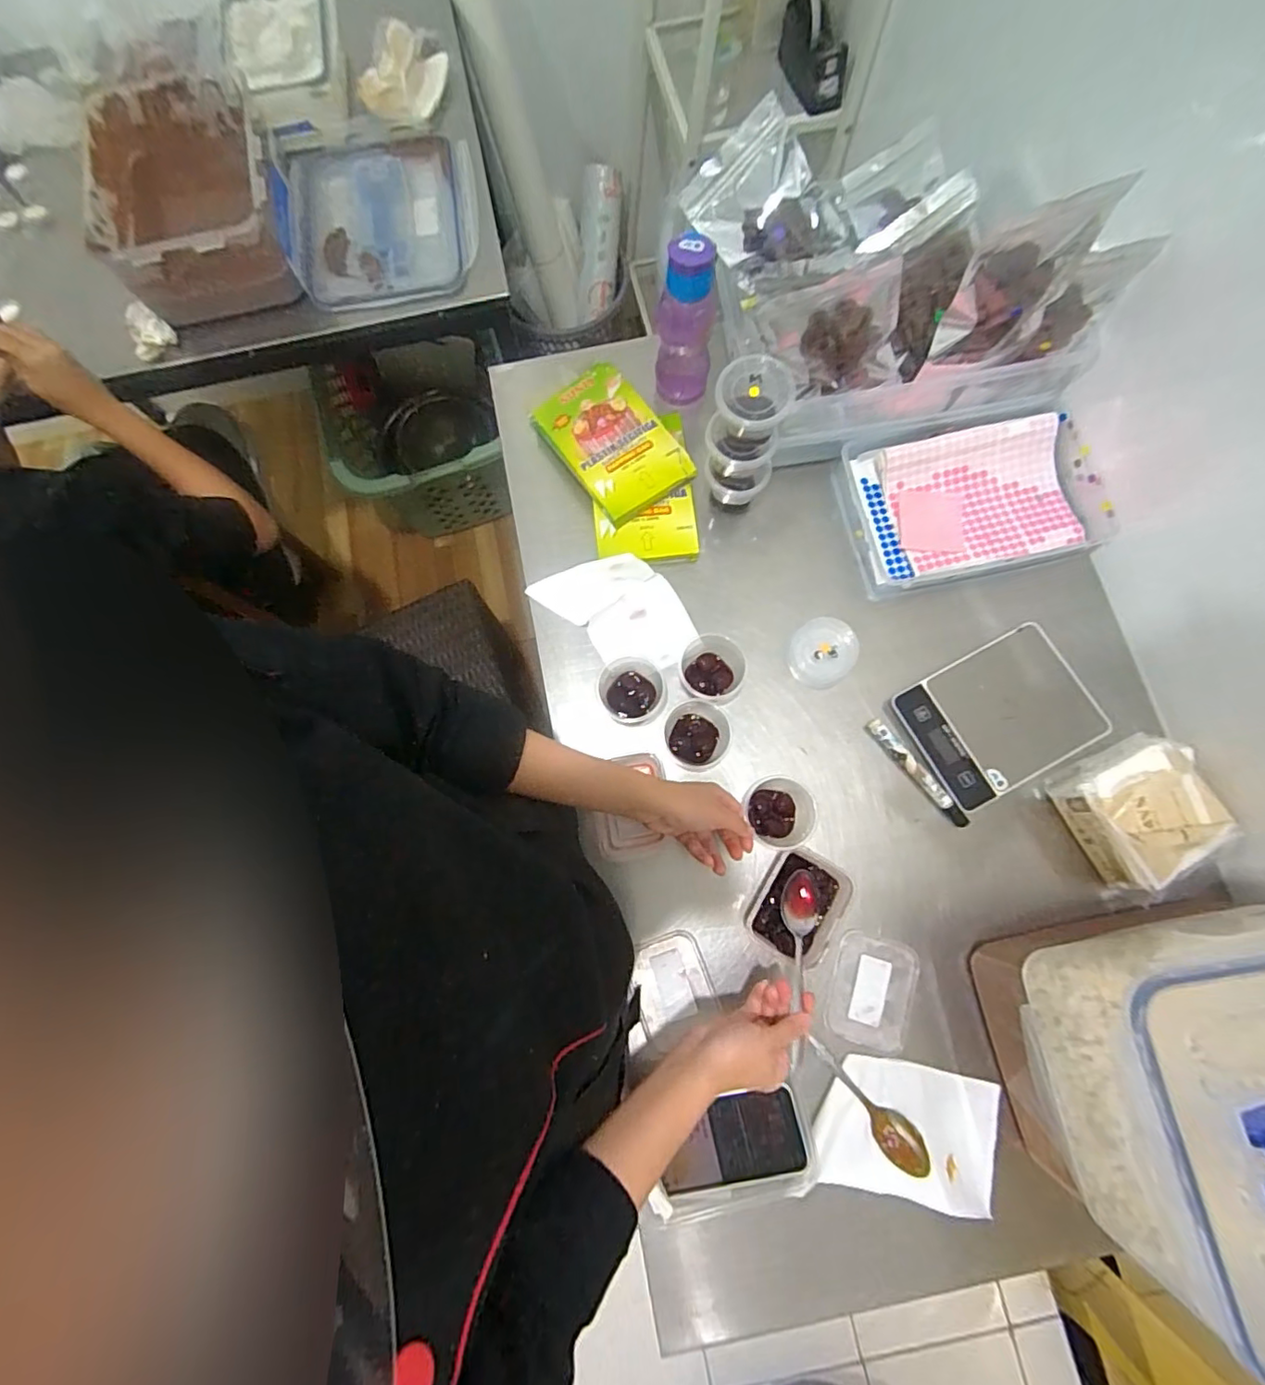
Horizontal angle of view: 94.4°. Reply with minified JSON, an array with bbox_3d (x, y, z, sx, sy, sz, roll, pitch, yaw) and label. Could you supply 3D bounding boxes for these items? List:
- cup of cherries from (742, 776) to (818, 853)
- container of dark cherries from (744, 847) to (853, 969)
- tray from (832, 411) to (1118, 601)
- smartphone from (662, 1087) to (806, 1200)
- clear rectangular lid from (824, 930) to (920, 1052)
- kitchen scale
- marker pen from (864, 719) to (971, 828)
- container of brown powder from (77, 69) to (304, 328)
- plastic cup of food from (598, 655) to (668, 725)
[{"bbox_3d":[0.163,0.126,0.628,0.073,0.045,0.074,0,77,0],"label":"cup of cherries"},{"bbox_3d":[0.169,0.217,0.603,0.077,0.053,0.102,29,79,7],"label":"container of dark cherries"},{"bbox_3d":[0.396,-0.229,0.696,0.277,0.051,0.186,-11,77,-2],"label":"tray"},{"bbox_3d":[0.094,0.432,0.560,0.134,0.007,0.071,-13,78,3],"label":"smartphone"},{"bbox_3d":[0.247,0.306,0.600,0.082,0.009,0.106,12,78,3],"label":"clear rectangular lid"},{"bbox_3d":[0.406,0.026,0.647,0.192,0.019,0.144,-27,79,-5],"label":"kitchen scale"},{"bbox_3d":[0.315,0.089,0.650,0.017,0.009,0.144,-38,80,-8],"label":"marker pen"},{"bbox_3d":[-0.598,-0.667,0.798,0.237,0.115,0.322,-20,78,-4],"label":"container of brown powder"},{"bbox_3d":[0.001,-0.001,0.678,0.078,0.032,0.075,-20,78,-4],"label":"plastic cup of food"}]

